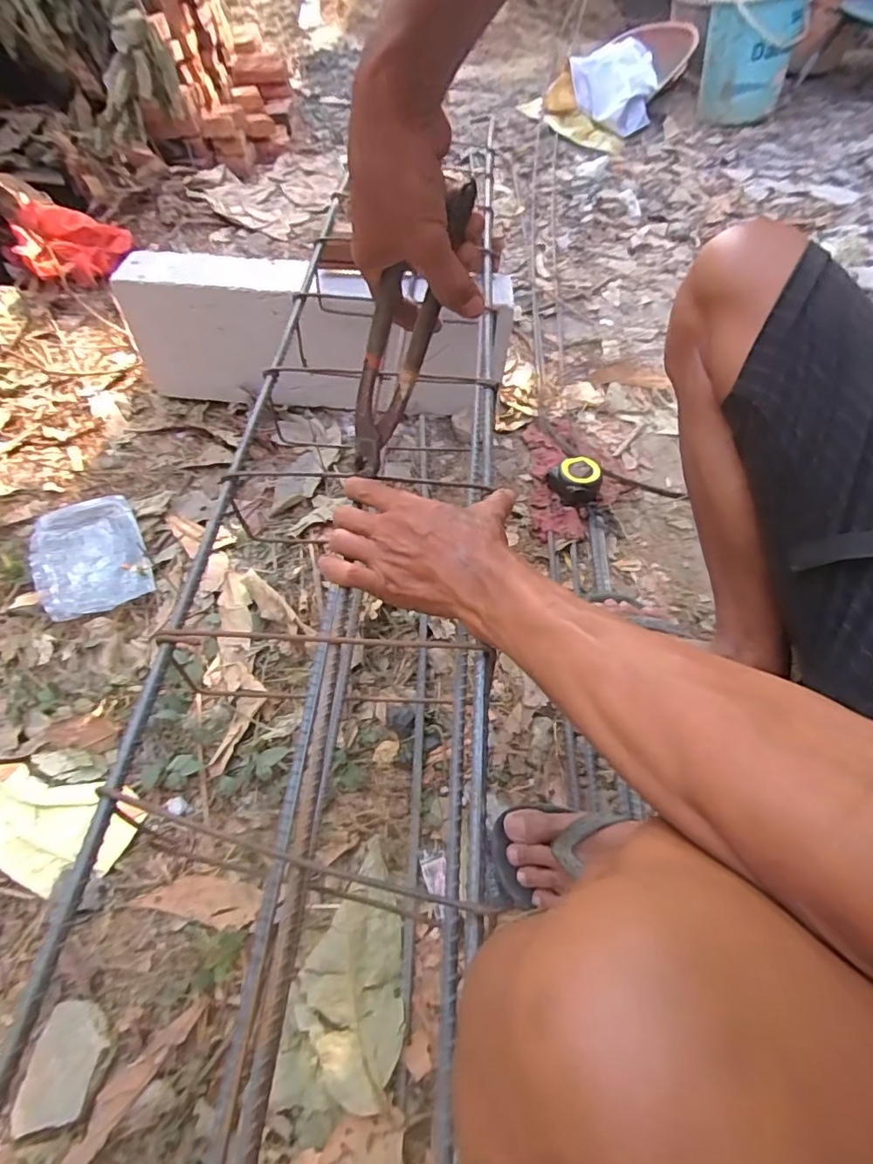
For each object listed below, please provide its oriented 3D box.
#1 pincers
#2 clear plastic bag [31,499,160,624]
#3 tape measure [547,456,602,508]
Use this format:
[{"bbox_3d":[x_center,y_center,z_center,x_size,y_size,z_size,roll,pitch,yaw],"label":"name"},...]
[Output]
[{"bbox_3d":[-0.031,-0.187,0.423,0.048,0.212,0.023,20,31,-7],"label":"pincers"},{"bbox_3d":[-0.476,-0.038,0.751,0.133,0.020,0.190,-22,59,-19],"label":"clear plastic bag"},{"bbox_3d":[0.212,-0.153,0.846,0.065,0.053,0.066,0,53,-1],"label":"tape measure"}]

